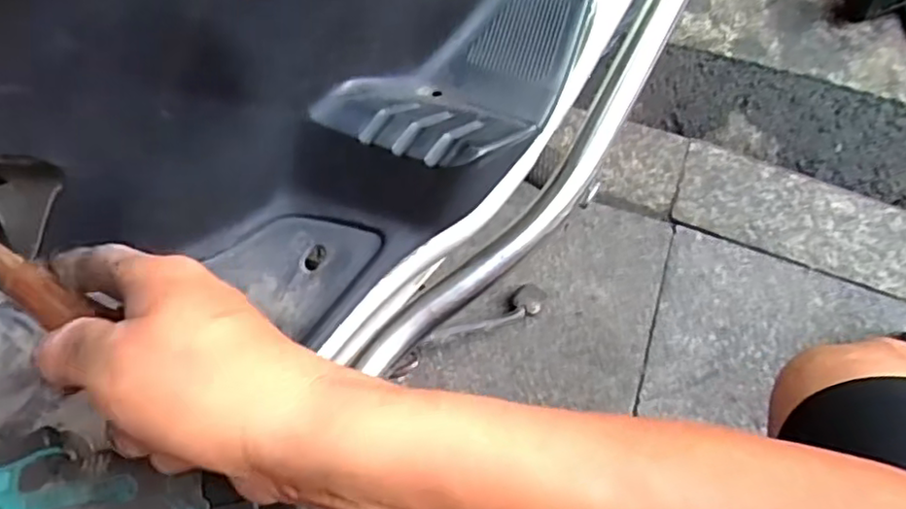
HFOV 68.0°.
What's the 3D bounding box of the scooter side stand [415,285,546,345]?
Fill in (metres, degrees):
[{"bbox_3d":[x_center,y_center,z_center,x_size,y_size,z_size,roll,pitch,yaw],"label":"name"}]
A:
[{"bbox_3d":[0.031,0.063,0.701,0.150,0.020,0.033,-15,69,-26],"label":"scooter side stand"}]

